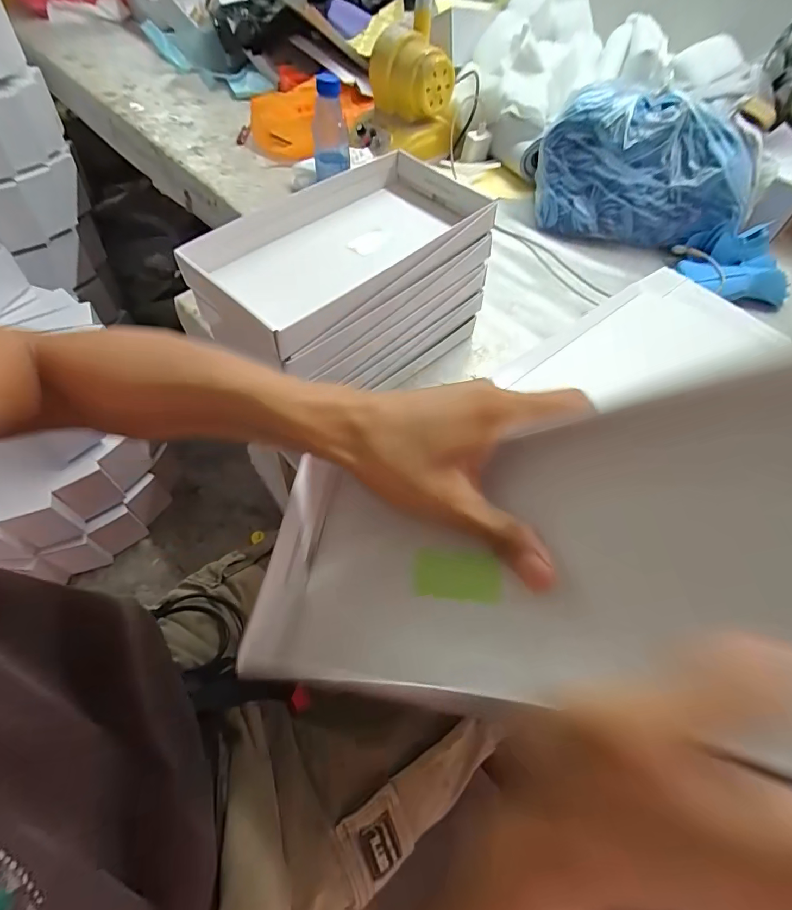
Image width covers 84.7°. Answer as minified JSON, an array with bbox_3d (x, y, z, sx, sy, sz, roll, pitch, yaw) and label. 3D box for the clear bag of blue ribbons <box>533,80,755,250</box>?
[{"bbox_3d":[0.410,-0.466,0.719,0.336,0.168,0.146,13,57,5],"label":"clear bag of blue ribbons"}]

